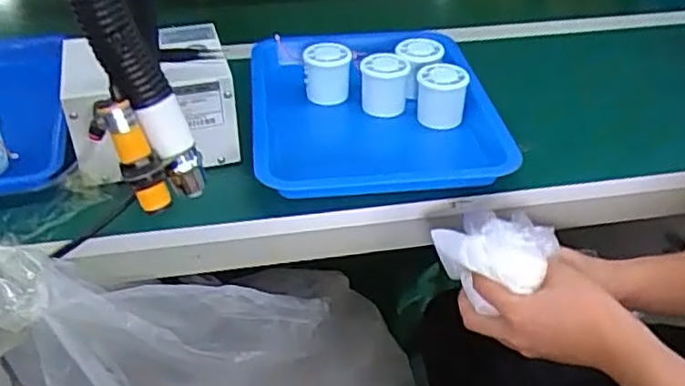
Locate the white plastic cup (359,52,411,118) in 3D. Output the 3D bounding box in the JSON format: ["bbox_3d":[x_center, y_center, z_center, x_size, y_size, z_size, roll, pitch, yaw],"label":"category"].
[{"bbox_3d":[0.048,-0.125,0.775,0.056,0.060,0.043,5,37,6],"label":"white plastic cup"}]

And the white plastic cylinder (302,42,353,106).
[{"bbox_3d":[-0.017,-0.143,0.797,0.056,0.062,0.047,1,37,1],"label":"white plastic cylinder"}]

